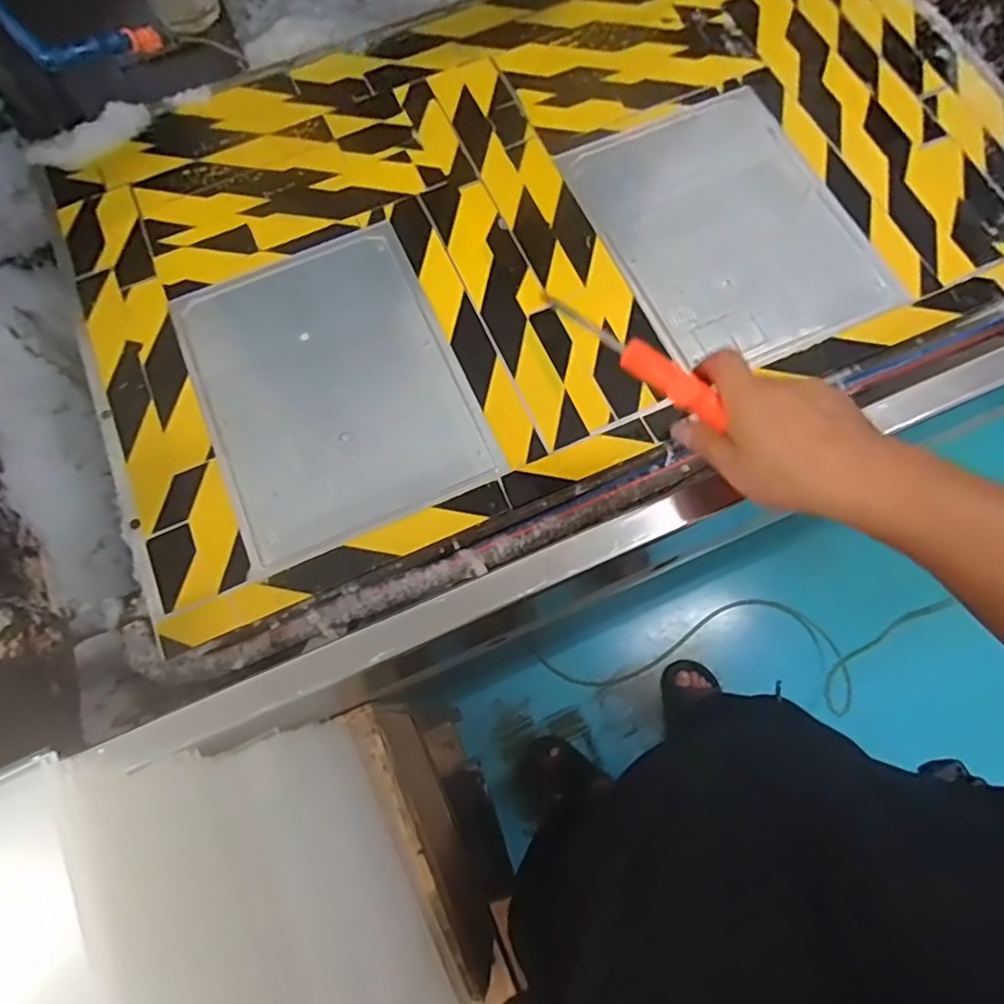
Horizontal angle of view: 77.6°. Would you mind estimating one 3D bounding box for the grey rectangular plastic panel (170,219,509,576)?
[{"bbox_3d":[-0.161,-0.114,0.584,0.230,0.005,0.294,-24,73,-6],"label":"grey rectangular plastic panel"}]

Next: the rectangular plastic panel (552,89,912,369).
[{"bbox_3d":[0.222,-0.278,0.622,0.231,0.014,0.289,-21,73,-6],"label":"rectangular plastic panel"}]

